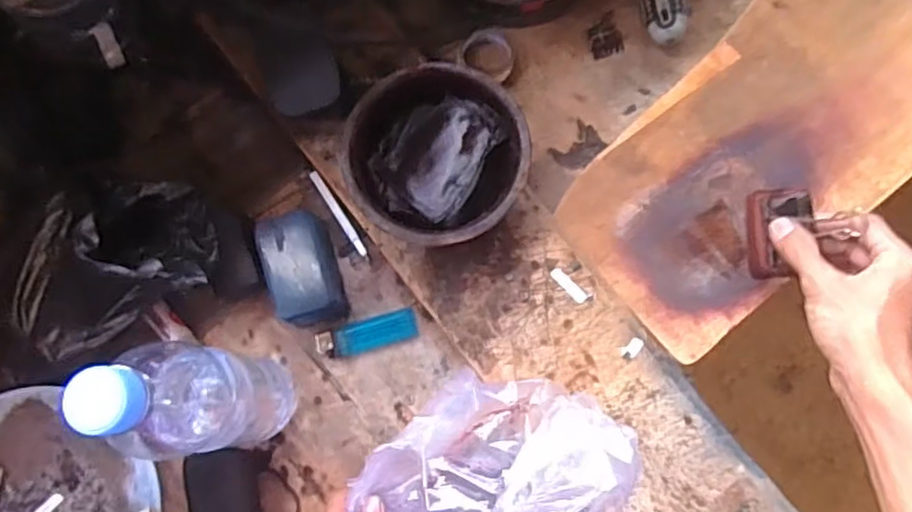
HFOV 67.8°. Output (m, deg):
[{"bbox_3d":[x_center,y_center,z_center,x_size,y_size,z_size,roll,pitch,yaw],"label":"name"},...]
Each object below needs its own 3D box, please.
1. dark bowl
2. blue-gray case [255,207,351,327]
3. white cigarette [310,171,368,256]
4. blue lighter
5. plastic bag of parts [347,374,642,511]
[{"bbox_3d":[-0.016,-0.076,0.537,0.133,0.057,0.138,0,79,1],"label":"dark bowl"},{"bbox_3d":[-0.122,0.009,0.535,0.052,0.038,0.083,-17,78,-2],"label":"blue-gray case"},{"bbox_3d":[-0.097,-0.036,0.560,0.007,0.004,0.081,-32,80,-5],"label":"white cigarette"},{"bbox_3d":[-0.071,0.063,0.546,0.080,0.007,0.026,-16,79,-2],"label":"blue lighter"},{"bbox_3d":[0.025,0.158,0.407,0.170,0.094,0.156,1,82,-1],"label":"plastic bag of parts"}]

